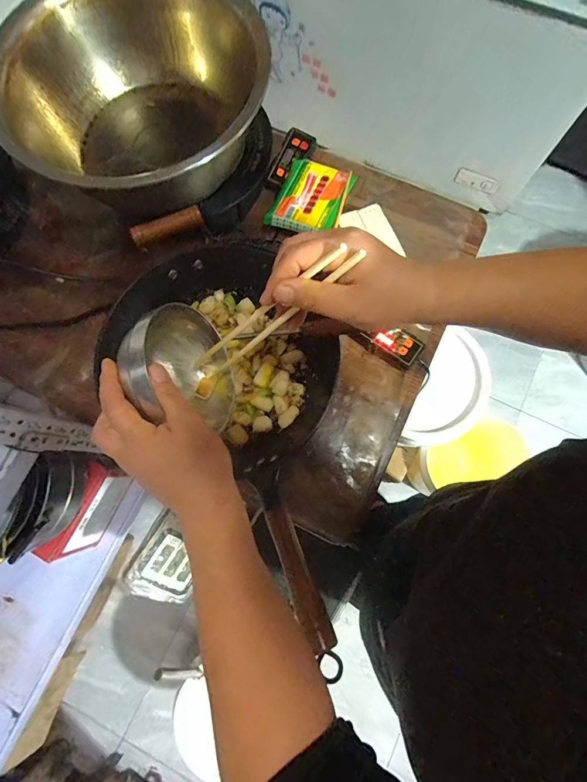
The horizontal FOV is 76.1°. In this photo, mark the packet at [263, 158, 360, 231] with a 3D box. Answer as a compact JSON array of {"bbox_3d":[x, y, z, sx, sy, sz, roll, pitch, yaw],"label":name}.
[{"bbox_3d":[0.032,-0.364,0.706,0.130,0.038,0.147,26,80,7],"label":"packet"}]

